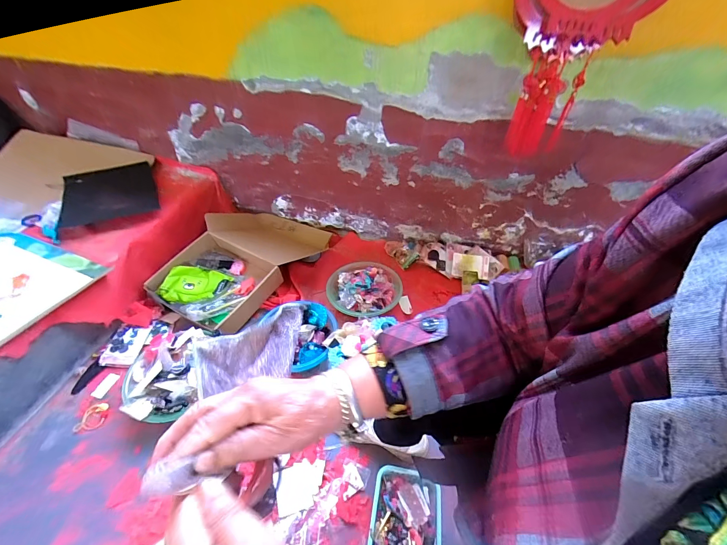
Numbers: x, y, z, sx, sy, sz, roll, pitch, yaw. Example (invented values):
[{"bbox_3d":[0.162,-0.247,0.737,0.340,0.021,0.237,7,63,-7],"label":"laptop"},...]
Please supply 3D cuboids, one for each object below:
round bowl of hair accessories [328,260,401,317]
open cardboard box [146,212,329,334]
[{"bbox_3d":[0.010,0.048,1.016,0.217,0.068,0.238,2,43,-2],"label":"round bowl of hair accessories"},{"bbox_3d":[-0.422,-0.061,1.113,0.393,0.136,0.575,22,46,19],"label":"open cardboard box"}]

